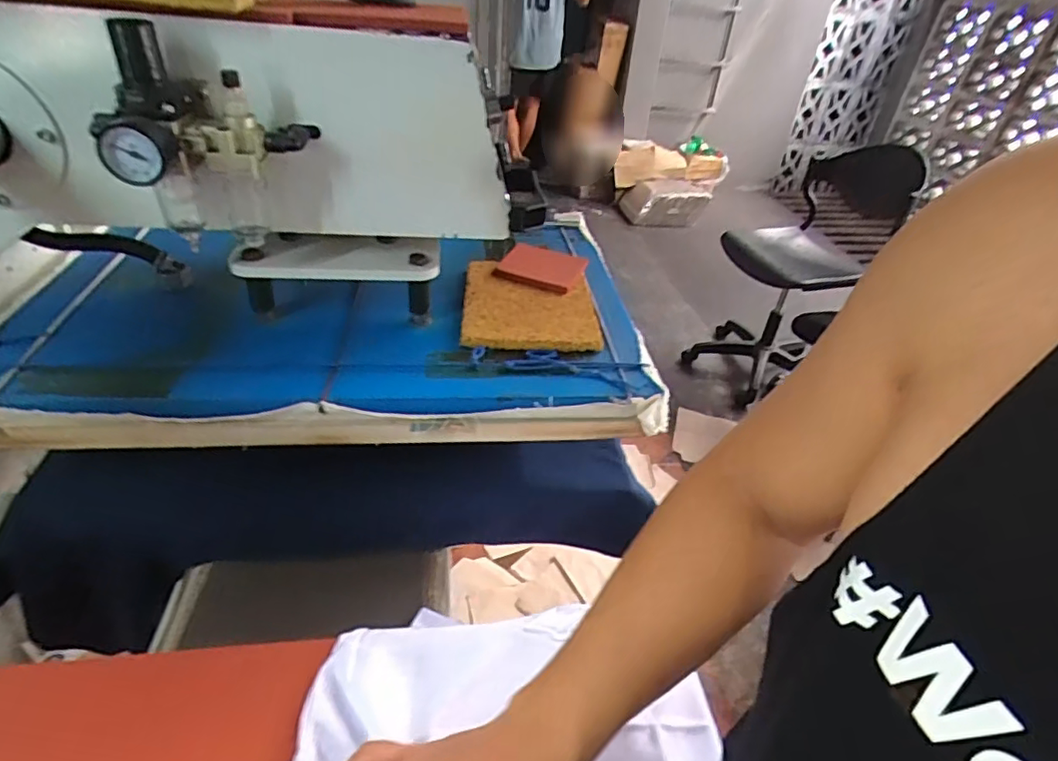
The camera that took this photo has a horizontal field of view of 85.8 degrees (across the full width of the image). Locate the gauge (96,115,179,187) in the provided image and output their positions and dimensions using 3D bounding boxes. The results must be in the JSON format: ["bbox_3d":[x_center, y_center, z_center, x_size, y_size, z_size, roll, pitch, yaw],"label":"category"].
[{"bbox_3d":[-0.267,-0.159,0.390,0.038,0.039,0.031,0,37,-7],"label":"gauge"}]

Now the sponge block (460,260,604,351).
[{"bbox_3d":[0.001,-0.080,0.607,0.136,0.015,0.153,2,37,-5],"label":"sponge block"}]

